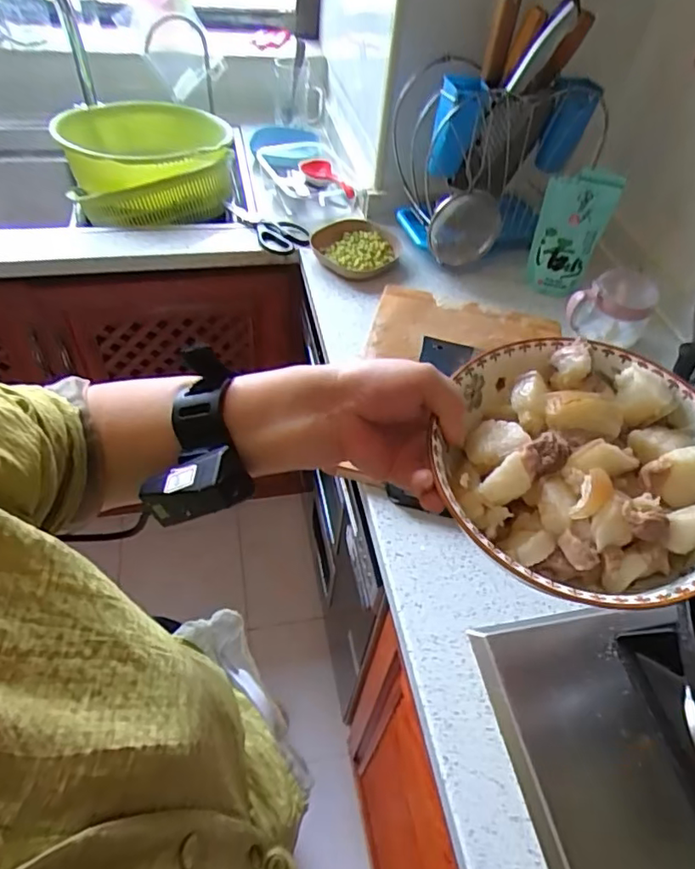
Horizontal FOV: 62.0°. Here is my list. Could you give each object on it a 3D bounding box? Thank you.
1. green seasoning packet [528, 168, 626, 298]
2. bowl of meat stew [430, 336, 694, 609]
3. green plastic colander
[{"bbox_3d":[0.345,-0.311,0.922,0.097,0.210,0.048,25,52,15],"label":"green seasoning packet"},{"bbox_3d":[0.139,0.019,0.339,0.163,0.049,0.169,3,50,-3],"label":"bowl of meat stew"},{"bbox_3d":[-0.364,-0.497,1.057,0.292,0.121,0.276,-6,51,-11],"label":"green plastic colander"}]

